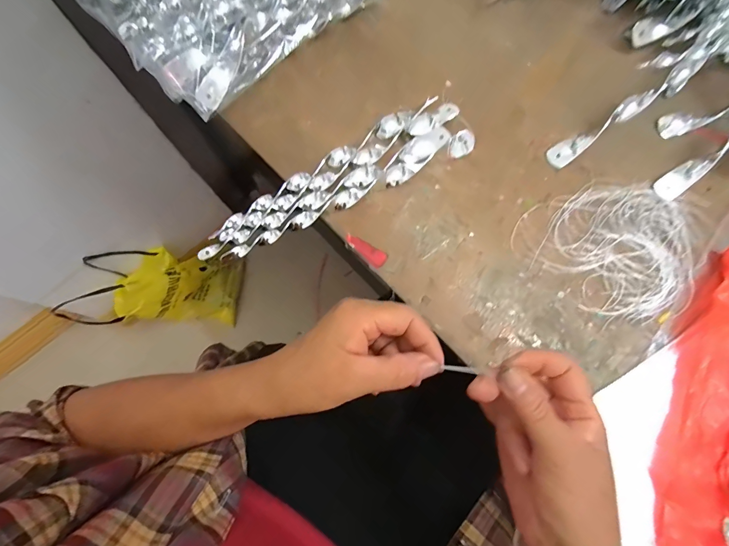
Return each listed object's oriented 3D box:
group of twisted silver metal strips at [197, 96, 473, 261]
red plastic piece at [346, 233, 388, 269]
[{"bbox_3d":[-0.028,-0.100,0.382,0.299,0.025,0.074,-29,73,-8],"label":"group of twisted silver metal strips"},{"bbox_3d":[0.002,-0.026,0.368,0.048,0.004,0.018,40,77,13],"label":"red plastic piece"}]

